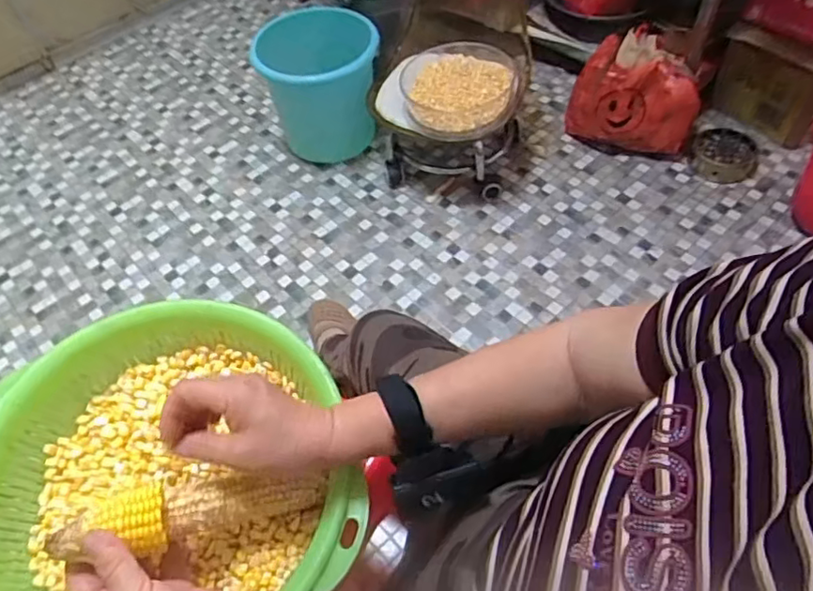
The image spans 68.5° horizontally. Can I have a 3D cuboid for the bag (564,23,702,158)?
[{"bbox_3d":[0.531,-0.470,1.397,0.281,0.269,0.162,5,54,9],"label":"bag"}]

